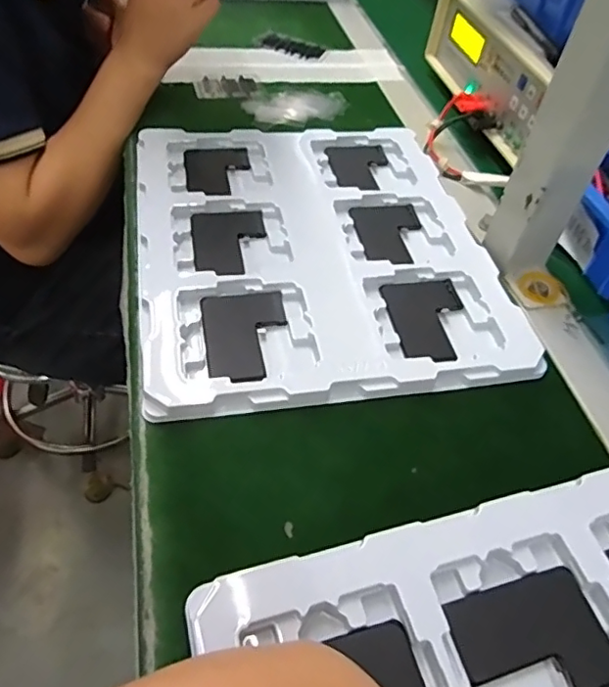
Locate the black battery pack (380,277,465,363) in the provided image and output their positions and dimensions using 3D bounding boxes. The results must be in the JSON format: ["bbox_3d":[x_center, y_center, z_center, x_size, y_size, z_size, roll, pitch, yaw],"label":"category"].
[{"bbox_3d":[0.098,-0.018,0.421,0.062,0.010,0.083,-6,50,-9],"label":"black battery pack"}]

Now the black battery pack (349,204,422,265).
[{"bbox_3d":[0.078,-0.095,0.483,0.063,0.009,0.084,-7,50,-10],"label":"black battery pack"}]

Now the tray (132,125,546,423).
[{"bbox_3d":[0.004,-0.091,0.463,0.281,0.018,0.322,-7,50,-10],"label":"tray"}]

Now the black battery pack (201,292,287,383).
[{"bbox_3d":[-0.041,-0.006,0.390,0.059,0.008,0.084,-5,50,-8],"label":"black battery pack"}]

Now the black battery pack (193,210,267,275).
[{"bbox_3d":[-0.060,-0.084,0.454,0.059,0.010,0.086,-5,50,-8],"label":"black battery pack"}]

